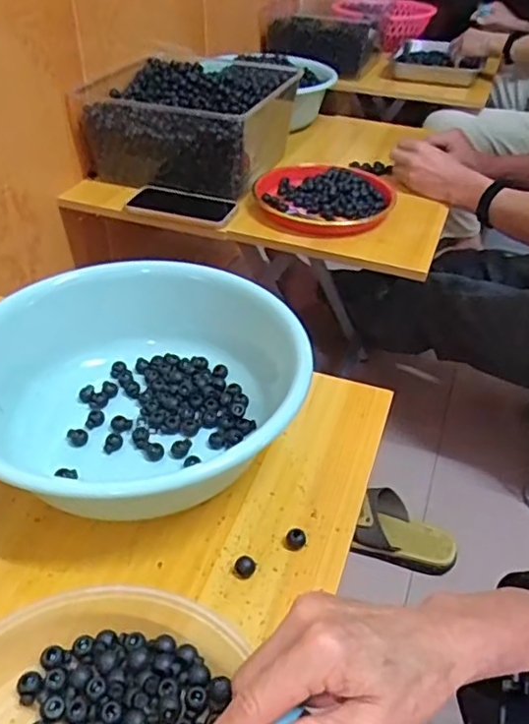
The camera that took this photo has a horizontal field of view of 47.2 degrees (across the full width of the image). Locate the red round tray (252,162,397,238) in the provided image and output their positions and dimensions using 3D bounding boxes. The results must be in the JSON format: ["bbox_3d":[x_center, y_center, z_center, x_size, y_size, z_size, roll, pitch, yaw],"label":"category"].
[{"bbox_3d":[0.095,-0.260,0.951,0.216,0.043,0.216,2,39,-2],"label":"red round tray"}]

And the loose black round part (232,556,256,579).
[{"bbox_3d":[-0.015,0.156,0.461,0.015,0.012,0.015,2,39,-2],"label":"loose black round part"}]

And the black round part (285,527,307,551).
[{"bbox_3d":[0.025,0.140,0.482,0.016,0.012,0.016,2,39,-2],"label":"black round part"}]

